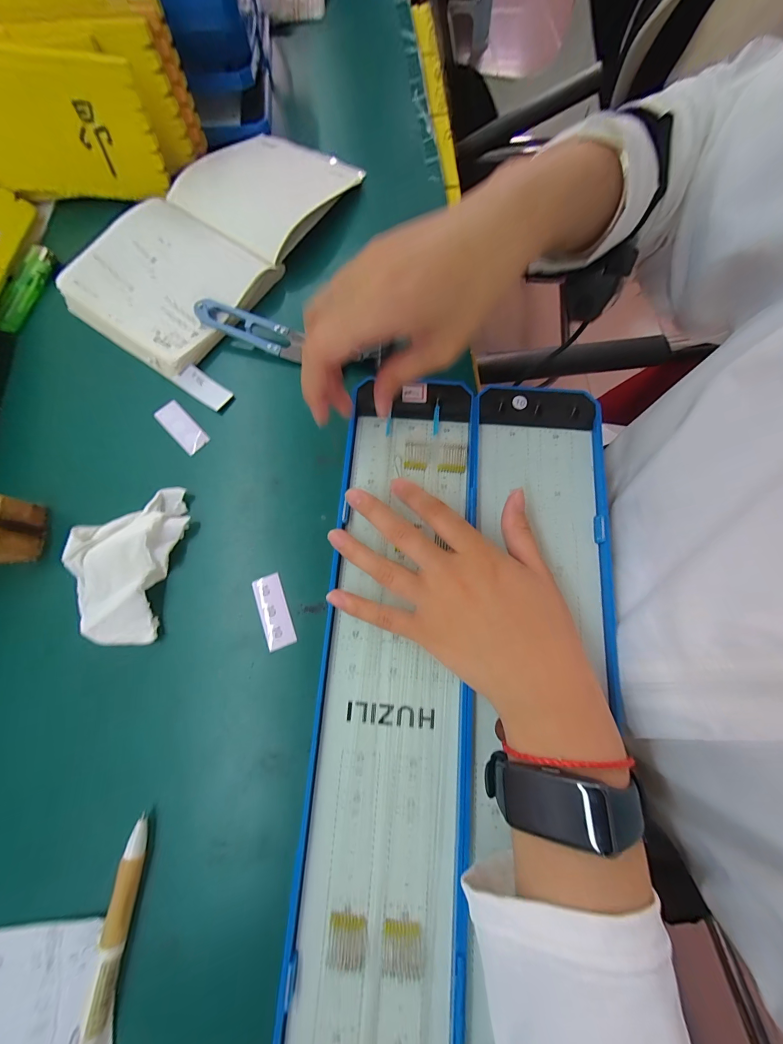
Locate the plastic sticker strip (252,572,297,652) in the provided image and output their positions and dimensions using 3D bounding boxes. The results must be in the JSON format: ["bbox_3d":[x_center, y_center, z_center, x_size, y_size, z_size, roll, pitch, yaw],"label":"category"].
[{"bbox_3d":[-0.077,0.058,0.225,0.018,0.004,0.046,-21,77,-5],"label":"plastic sticker strip"}]

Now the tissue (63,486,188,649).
[{"bbox_3d":[-0.174,0.025,0.225,0.062,0.021,0.100,8,77,2],"label":"tissue"}]

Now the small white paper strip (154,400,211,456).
[{"bbox_3d":[-0.157,-0.071,0.257,0.046,0.004,0.020,44,80,9],"label":"small white paper strip"}]

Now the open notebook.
[{"bbox_3d":[-0.144,-0.241,0.288,0.125,0.022,0.243,35,79,8],"label":"open notebook"}]

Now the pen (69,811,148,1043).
[{"bbox_3d":[-0.146,0.234,0.174,0.017,0.011,0.139,10,77,2],"label":"pen"}]

